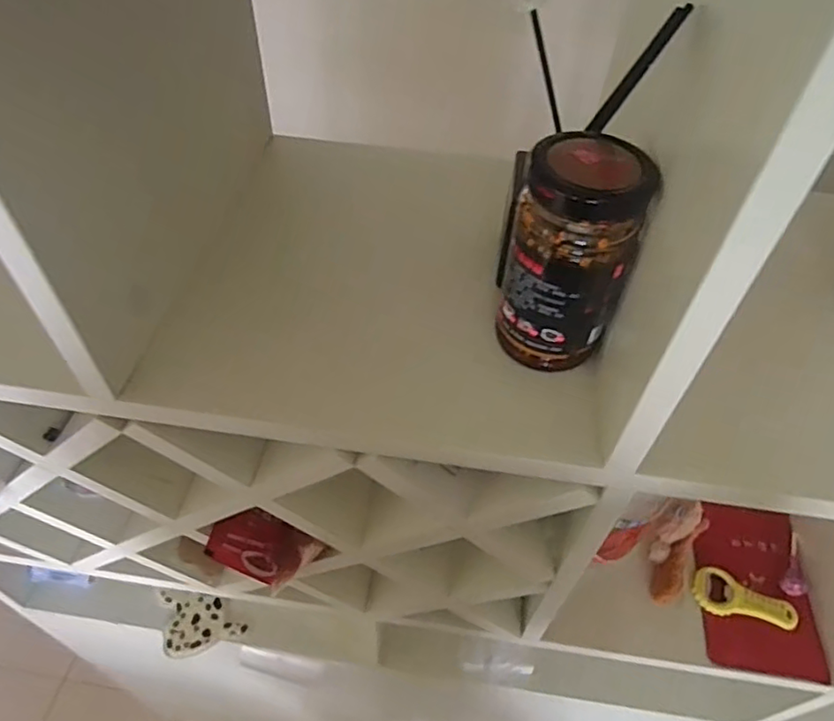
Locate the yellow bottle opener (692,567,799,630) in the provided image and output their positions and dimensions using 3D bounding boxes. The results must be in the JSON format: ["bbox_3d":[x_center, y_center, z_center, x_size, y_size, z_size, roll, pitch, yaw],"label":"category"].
[{"bbox_3d":[0.332,0.243,0.607,0.098,0.007,0.045,15,51,10],"label":"yellow bottle opener"}]

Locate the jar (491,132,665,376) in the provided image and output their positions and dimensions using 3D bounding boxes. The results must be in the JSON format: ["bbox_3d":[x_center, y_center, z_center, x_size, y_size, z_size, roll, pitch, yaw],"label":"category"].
[{"bbox_3d":[0.087,-0.055,0.345,0.064,0.127,0.060,16,52,11],"label":"jar"}]

